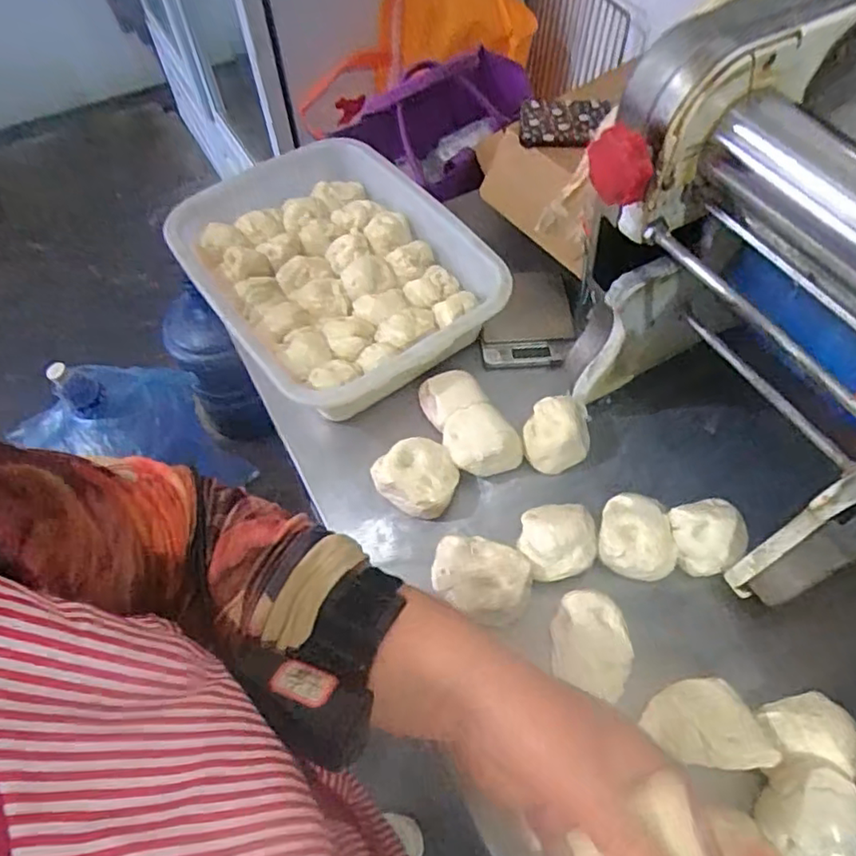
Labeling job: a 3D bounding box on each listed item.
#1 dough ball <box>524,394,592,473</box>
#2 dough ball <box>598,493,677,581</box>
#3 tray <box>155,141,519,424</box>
[{"bbox_3d":[0.126,0.006,0.607,0.065,0.046,0.075,16,60,11],"label":"dough ball"},{"bbox_3d":[0.186,0.100,0.564,0.069,0.048,0.075,-1,59,1],"label":"dough ball"},{"bbox_3d":[-0.102,-0.173,0.694,0.279,0.070,0.340,-29,62,-16],"label":"tray"}]

